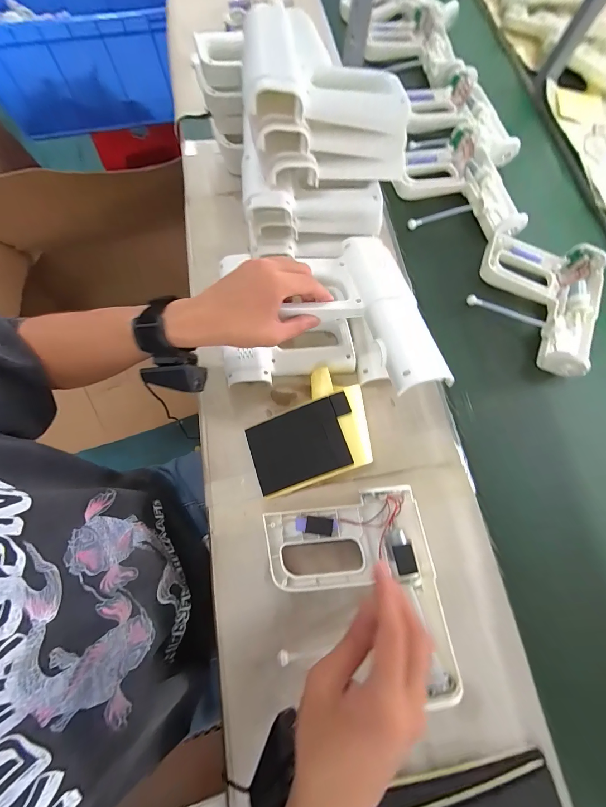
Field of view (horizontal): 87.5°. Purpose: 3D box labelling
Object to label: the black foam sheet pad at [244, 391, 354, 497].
[{"bbox_3d":[0.000,0.052,0.404,0.139,0.006,0.087,-21,79,7],"label":"black foam sheet pad"}]

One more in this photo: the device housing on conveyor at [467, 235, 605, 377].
[{"bbox_3d":[0.371,-0.171,0.498,0.186,0.043,0.216,26,74,6],"label":"device housing on conveyor"}]

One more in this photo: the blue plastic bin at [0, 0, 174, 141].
[{"bbox_3d":[-0.626,-1.054,0.914,0.518,0.237,0.418,-11,73,-7],"label":"blue plastic bin"}]

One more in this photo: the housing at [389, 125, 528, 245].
[{"bbox_3d":[0.268,-0.378,0.562,0.192,0.052,0.219,-9,73,-6],"label":"housing"}]

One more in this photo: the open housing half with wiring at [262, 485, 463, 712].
[{"bbox_3d":[0.060,0.211,0.353,0.181,0.051,0.204,-9,73,-5],"label":"open housing half with wiring"}]

